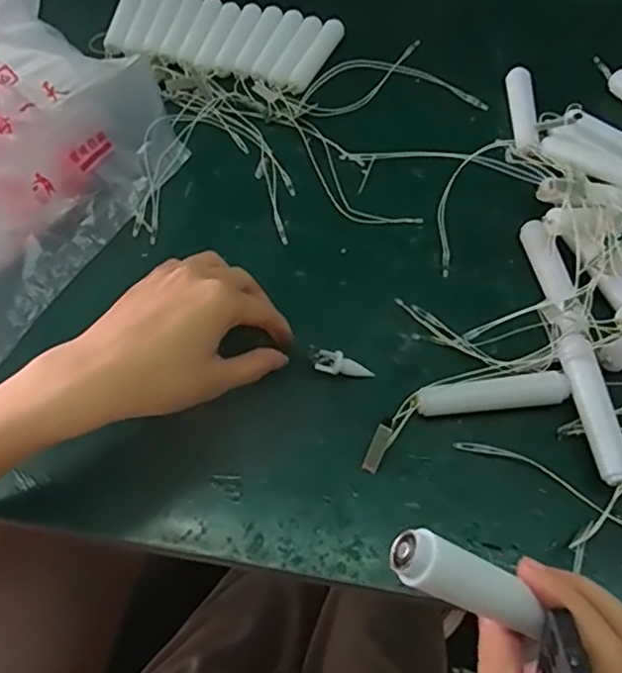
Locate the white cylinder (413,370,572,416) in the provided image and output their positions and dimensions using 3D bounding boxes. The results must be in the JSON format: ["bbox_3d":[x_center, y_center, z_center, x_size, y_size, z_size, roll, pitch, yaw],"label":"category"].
[{"bbox_3d":[0.107,0.036,0.365,0.088,0.017,0.016,-5,59,-3],"label":"white cylinder"}]

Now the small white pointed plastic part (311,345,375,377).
[{"bbox_3d":[0.018,0.018,0.379,0.040,0.008,0.012,19,60,-7],"label":"small white pointed plastic part"}]

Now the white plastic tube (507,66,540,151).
[{"bbox_3d":[0.170,-0.183,0.496,0.017,0.017,0.087,2,59,2],"label":"white plastic tube"}]

